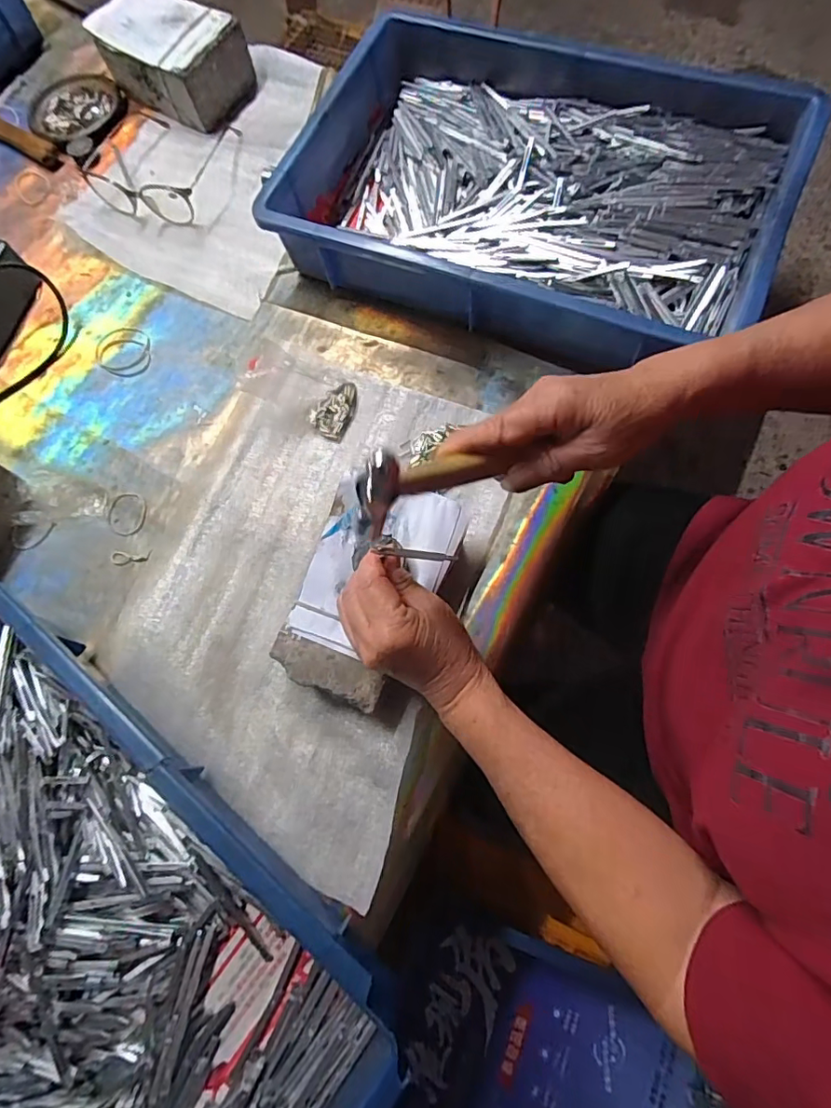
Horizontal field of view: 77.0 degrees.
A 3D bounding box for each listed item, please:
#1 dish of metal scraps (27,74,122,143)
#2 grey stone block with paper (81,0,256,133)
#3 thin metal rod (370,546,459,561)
[{"bbox_3d":[-0.410,-0.542,0.636,0.103,0.013,0.111,0,72,0],"label":"dish of metal scraps"},{"bbox_3d":[-0.282,-0.582,0.607,0.155,0.071,0.098,28,76,13],"label":"grey stone block with paper"},{"bbox_3d":[0.001,0.000,0.337,0.055,0.004,0.006,7,72,-12],"label":"thin metal rod"}]

